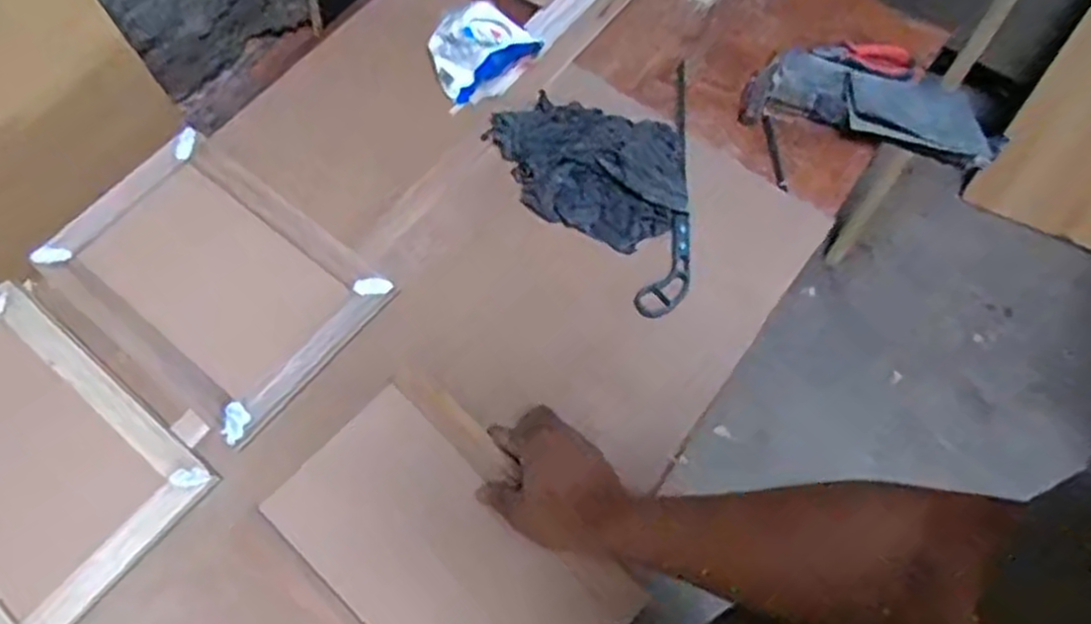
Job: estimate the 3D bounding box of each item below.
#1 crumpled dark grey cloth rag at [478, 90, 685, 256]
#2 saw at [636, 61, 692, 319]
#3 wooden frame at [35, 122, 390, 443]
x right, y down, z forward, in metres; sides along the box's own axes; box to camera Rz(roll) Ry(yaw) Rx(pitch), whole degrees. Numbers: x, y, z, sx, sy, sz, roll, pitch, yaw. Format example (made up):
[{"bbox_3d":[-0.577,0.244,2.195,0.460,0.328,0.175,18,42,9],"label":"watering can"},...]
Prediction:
[{"bbox_3d":[0.041,-0.160,0.802,0.219,0.051,0.149,19,67,5],"label":"crumpled dark grey cloth rag"},{"bbox_3d":[0.145,-0.140,0.807,0.048,0.020,0.314,12,68,3],"label":"saw"},{"bbox_3d":[-0.325,-0.038,0.751,0.303,0.018,0.205,38,71,12],"label":"wooden frame"}]

